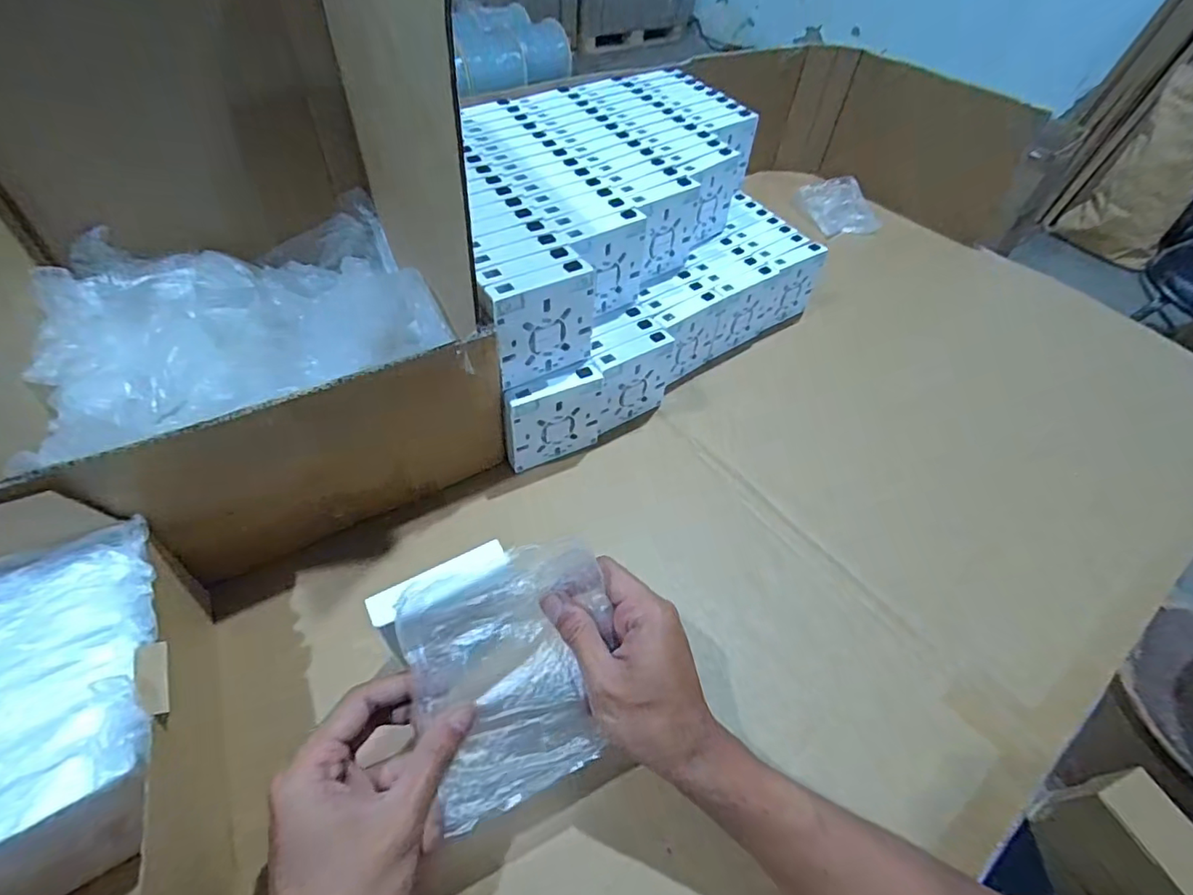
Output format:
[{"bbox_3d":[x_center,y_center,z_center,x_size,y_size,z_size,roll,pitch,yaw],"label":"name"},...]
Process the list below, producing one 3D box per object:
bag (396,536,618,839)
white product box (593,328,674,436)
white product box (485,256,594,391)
[{"bbox_3d":[-0.044,0.125,0.315,0.112,0.020,0.126,-15,81,-18],"label":"bag"},{"bbox_3d":[0.035,-0.064,0.532,0.088,0.081,0.022,-28,58,-26],"label":"white product box"},{"bbox_3d":[-0.043,-0.098,0.442,0.086,0.086,0.023,-25,57,-25],"label":"white product box"}]

